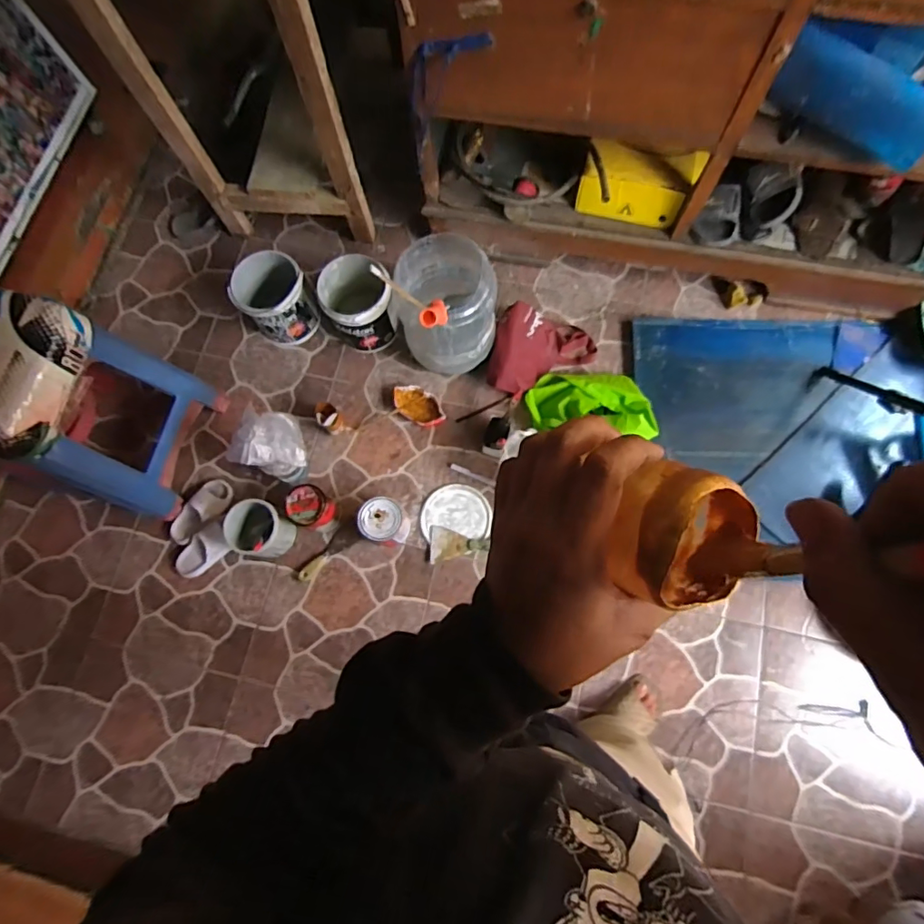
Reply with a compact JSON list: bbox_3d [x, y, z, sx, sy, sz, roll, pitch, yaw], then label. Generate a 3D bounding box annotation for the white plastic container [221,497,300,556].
[{"bbox_3d":[-0.508,0.171,1.282,0.145,0.130,0.132,0,71,1],"label":"white plastic container"}]

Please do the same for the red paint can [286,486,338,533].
[{"bbox_3d":[-0.371,0.126,1.277,0.097,0.162,0.093,-1,75,5],"label":"red paint can"}]

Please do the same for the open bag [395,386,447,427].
[{"bbox_3d":[-0.120,-0.152,1.399,0.154,0.048,0.097,42,82,14],"label":"open bag"}]

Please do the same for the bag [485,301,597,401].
[{"bbox_3d":[0.199,-0.318,1.378,0.313,0.123,0.210,-37,75,-5],"label":"bag"}]

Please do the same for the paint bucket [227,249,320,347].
[{"bbox_3d":[-0.510,-0.443,1.424,0.195,0.197,0.162,-32,74,-3],"label":"paint bucket"}]

